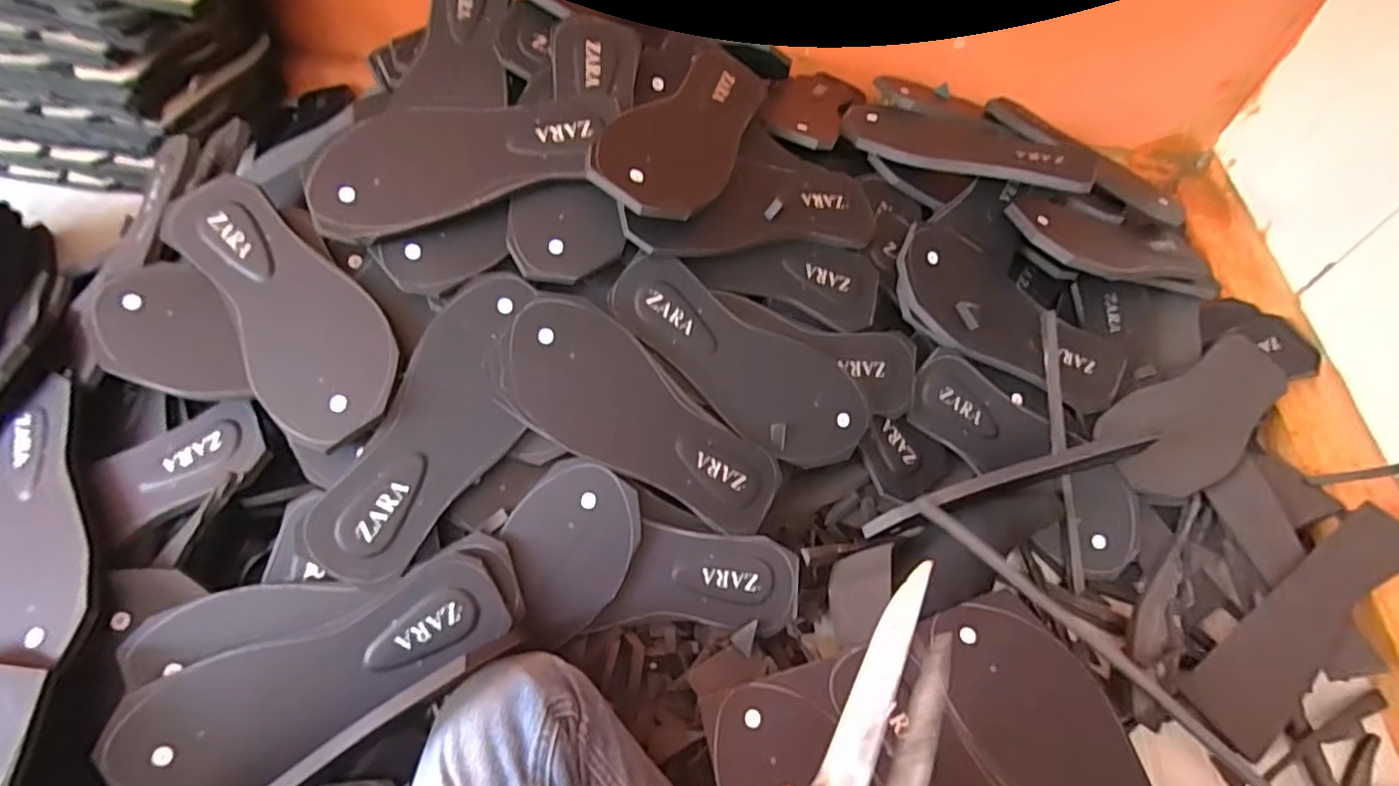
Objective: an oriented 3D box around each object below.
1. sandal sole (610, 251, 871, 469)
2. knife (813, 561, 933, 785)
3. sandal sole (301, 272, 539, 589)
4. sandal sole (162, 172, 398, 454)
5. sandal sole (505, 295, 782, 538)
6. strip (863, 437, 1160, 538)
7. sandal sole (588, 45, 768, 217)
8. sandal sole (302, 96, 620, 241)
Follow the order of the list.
[{"bbox_3d":[0.036,-0.022,0.530,0.246,0.009,0.096,31,78,-9],"label":"sandal sole"},{"bbox_3d":[0.074,0.210,0.322,0.025,0.013,0.251,22,70,12],"label":"knife"},{"bbox_3d":[-0.191,0.024,0.464,0.090,0.016,0.245,29,75,-15],"label":"sandal sole"},{"bbox_3d":[-0.321,-0.069,0.468,0.097,0.009,0.244,-42,80,-17],"label":"sandal sole"},{"bbox_3d":[-0.043,0.024,0.494,0.244,0.009,0.100,36,82,-8],"label":"sandal sole"},{"bbox_3d":[0.255,0.075,0.518,0.236,0.042,0.019,-18,57,2],"label":"strip"},{"bbox_3d":[-0.006,-0.230,0.538,0.098,0.013,0.247,37,53,-6],"label":"sandal sole"},{"bbox_3d":[-0.183,-0.187,0.491,0.238,0.016,0.089,-19,91,-13],"label":"sandal sole"}]

